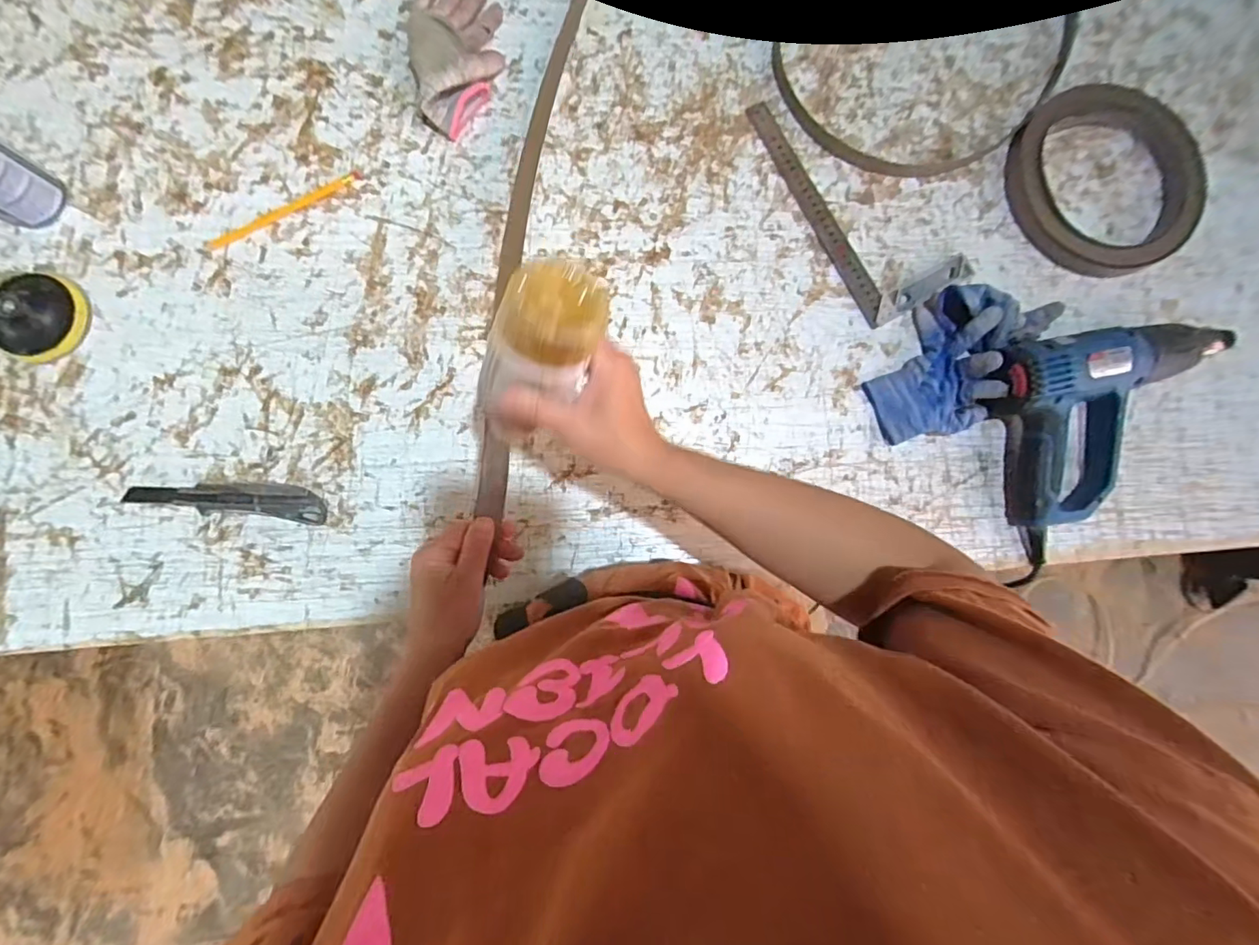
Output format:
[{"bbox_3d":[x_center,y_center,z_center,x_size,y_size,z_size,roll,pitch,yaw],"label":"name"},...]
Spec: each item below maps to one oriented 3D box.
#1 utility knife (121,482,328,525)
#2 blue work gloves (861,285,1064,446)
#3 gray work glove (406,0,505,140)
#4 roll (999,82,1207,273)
[{"bbox_3d":[-0.385,0.023,0.520,0.180,0.013,0.034,6,82,-2],"label":"utility knife"},{"bbox_3d":[0.347,-0.119,0.575,0.119,0.055,0.211,35,82,2],"label":"blue work gloves"},{"bbox_3d":[-0.188,-0.457,0.589,0.100,0.035,0.185,-2,82,-3],"label":"gray work glove"},{"bbox_3d":[0.551,-0.339,0.616,0.232,0.021,0.214,0,82,-3],"label":"roll"}]

